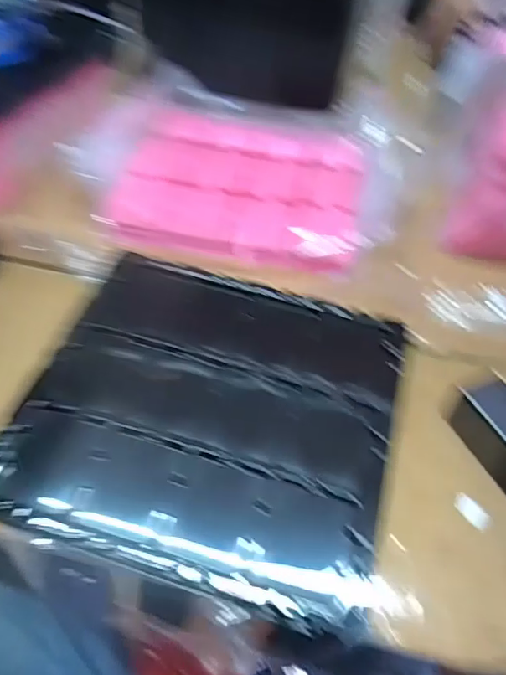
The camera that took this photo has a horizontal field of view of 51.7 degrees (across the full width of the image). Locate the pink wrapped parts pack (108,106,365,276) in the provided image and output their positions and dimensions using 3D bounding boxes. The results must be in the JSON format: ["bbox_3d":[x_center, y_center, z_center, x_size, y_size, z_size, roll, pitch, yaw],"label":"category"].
[{"bbox_3d":[-0.021,-0.223,0.729,0.343,0.050,0.279,11,53,5],"label":"pink wrapped parts pack"}]

